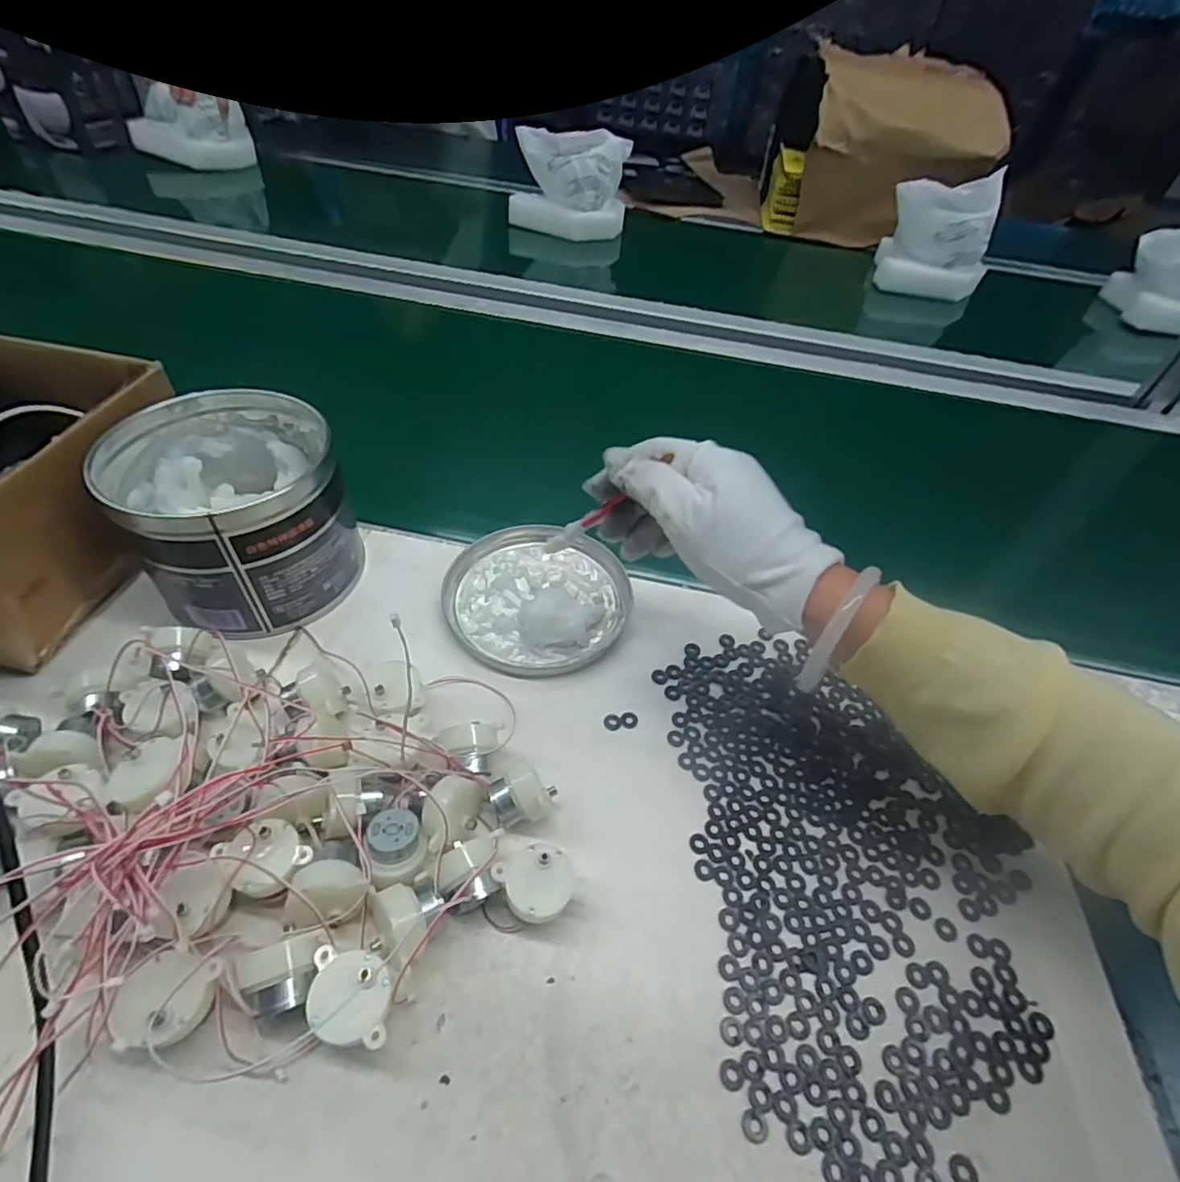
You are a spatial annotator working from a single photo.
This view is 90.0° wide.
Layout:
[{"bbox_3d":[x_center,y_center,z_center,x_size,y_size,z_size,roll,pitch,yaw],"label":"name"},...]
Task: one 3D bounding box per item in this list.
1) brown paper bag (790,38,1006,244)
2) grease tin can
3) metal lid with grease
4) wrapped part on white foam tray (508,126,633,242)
[{"bbox_3d":[0.516,-0.760,1.015,0.287,0.223,0.300,13,48,5],"label":"brown paper bag"},{"bbox_3d":[-0.228,-0.051,0.391,0.117,0.103,0.135,-27,56,-27],"label":"grease tin can"},{"bbox_3d":[-0.036,-0.002,0.421,0.127,0.021,0.130,3,49,-3],"label":"metal lid with grease"},{"bbox_3d":[-0.032,-0.645,0.931,0.184,0.129,0.084,1,48,-6],"label":"wrapped part on white foam tray"}]

